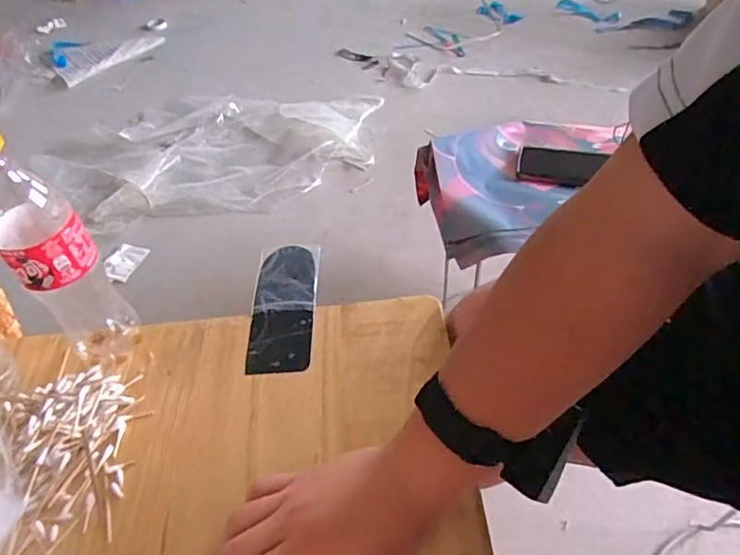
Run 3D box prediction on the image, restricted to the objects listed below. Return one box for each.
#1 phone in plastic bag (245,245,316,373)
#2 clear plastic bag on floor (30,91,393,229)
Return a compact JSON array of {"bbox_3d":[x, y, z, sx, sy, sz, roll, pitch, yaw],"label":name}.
[{"bbox_3d":[-0.088,0.029,0.564,0.062,0.009,0.157,-3,51,1],"label":"phone in plastic bag"},{"bbox_3d":[-0.457,-0.392,1.642,0.981,0.096,0.570,-9,47,-2],"label":"clear plastic bag on floor"}]

